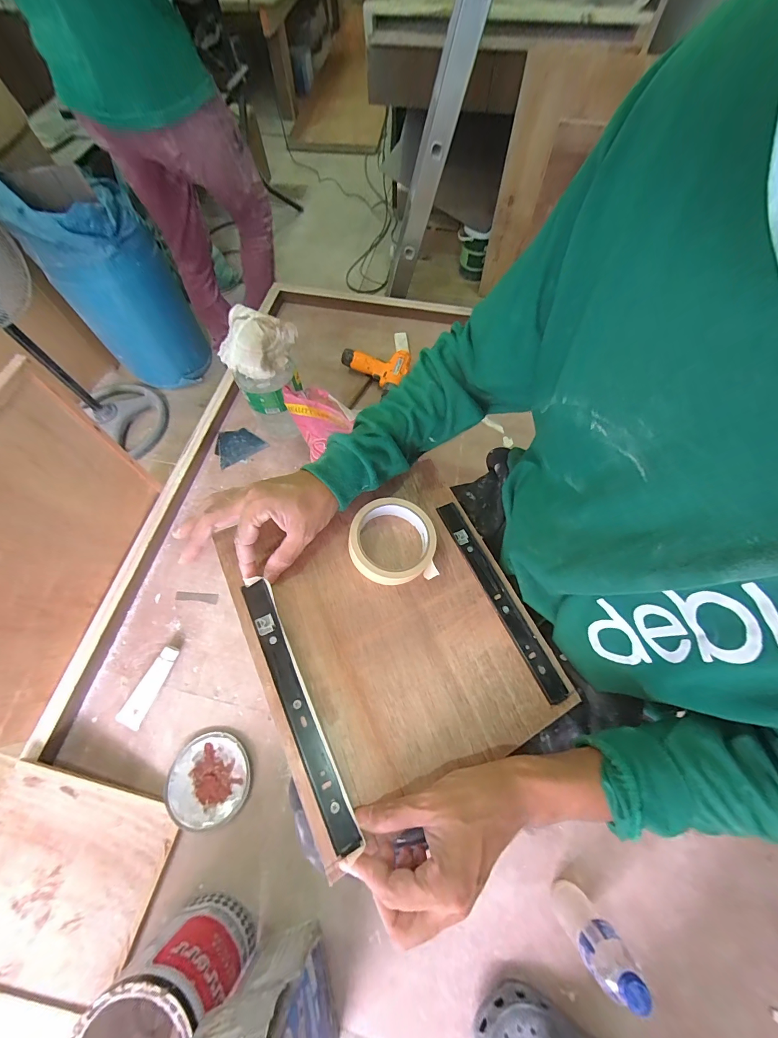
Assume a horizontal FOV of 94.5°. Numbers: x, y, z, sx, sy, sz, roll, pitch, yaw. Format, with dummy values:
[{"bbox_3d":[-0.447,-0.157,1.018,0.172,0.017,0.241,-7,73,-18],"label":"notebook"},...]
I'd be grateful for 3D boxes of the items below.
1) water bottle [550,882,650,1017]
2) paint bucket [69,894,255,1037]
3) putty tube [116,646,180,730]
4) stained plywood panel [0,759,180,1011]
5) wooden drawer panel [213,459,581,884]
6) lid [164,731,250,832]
[{"bbox_3d":[0.292,0.595,0.512,0.060,0.182,0.052,-38,71,-15],"label":"water bottle"},{"bbox_3d":[-0.302,0.664,0.489,0.152,0.181,0.160,34,70,14],"label":"paint bucket"},{"bbox_3d":[-0.491,0.337,0.732,0.052,0.029,0.156,20,67,9],"label":"putty tube"},{"bbox_3d":[-0.547,0.595,0.599,0.297,0.019,0.262,19,62,-5],"label":"stained plywood panel"},{"bbox_3d":[0.011,0.101,0.366,0.277,0.027,0.297,-23,71,-20],"label":"wooden drawer panel"},{"bbox_3d":[-0.339,0.489,0.676,0.138,0.026,0.146,0,66,0],"label":"lid"}]

